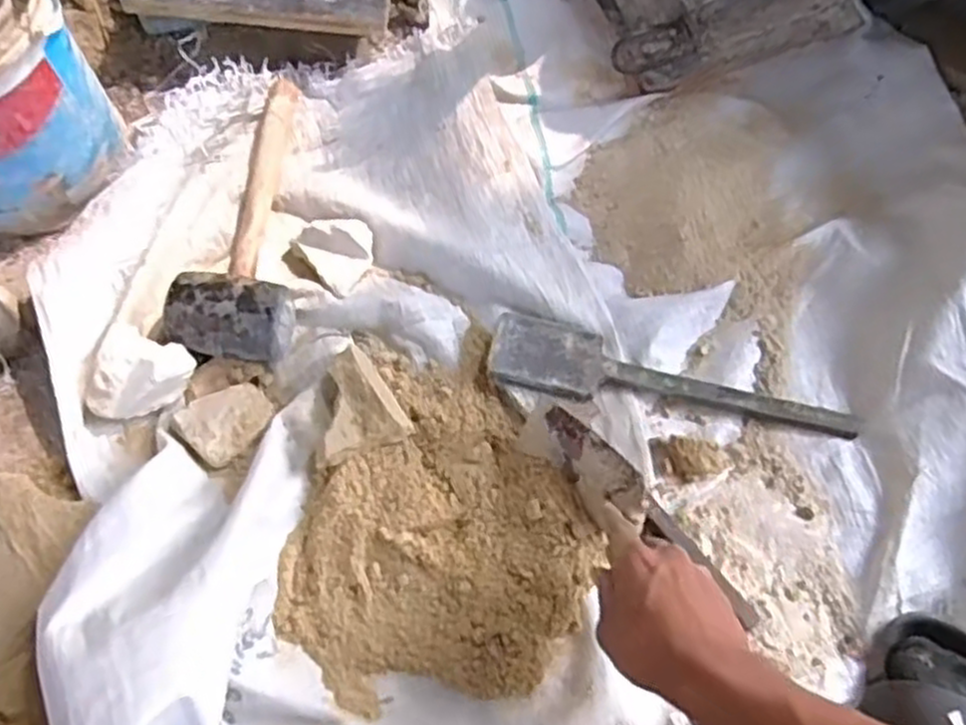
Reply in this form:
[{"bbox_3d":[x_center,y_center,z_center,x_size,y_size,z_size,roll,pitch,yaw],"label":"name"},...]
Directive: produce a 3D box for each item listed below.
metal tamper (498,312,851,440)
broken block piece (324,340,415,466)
[{"bbox_3d":[0.167,0.013,0.680,0.317,0.027,0.068,9,66,4],"label":"metal tamper"},{"bbox_3d":[-0.112,0.027,0.657,0.072,0.026,0.097,-24,68,-12],"label":"broken block piece"}]

